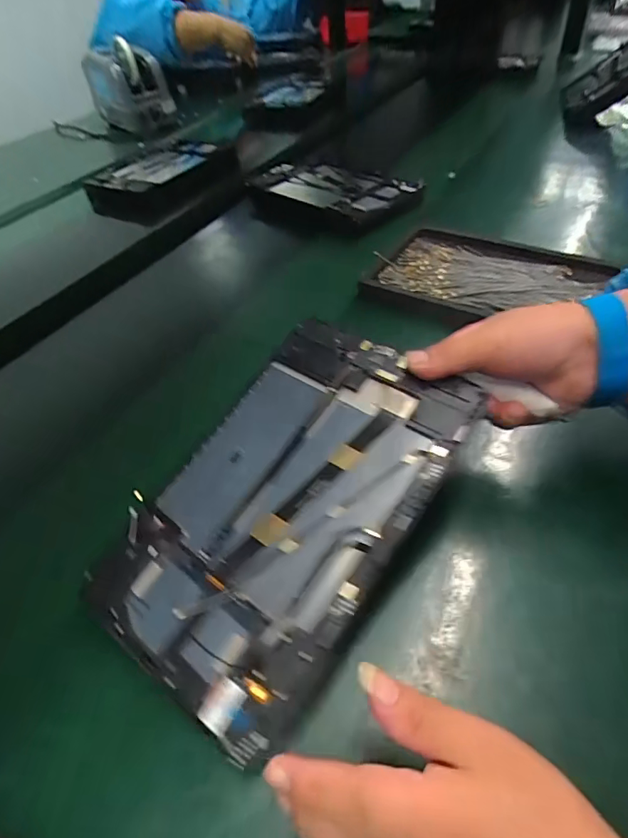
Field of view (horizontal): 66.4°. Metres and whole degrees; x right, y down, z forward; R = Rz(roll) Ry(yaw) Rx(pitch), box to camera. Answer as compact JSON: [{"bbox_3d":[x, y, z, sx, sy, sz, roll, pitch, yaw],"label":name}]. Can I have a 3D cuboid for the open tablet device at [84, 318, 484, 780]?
[{"bbox_3d":[-0.019,0.047,0.294,0.152,0.007,0.236,28,72,29],"label":"open tablet device"}]

